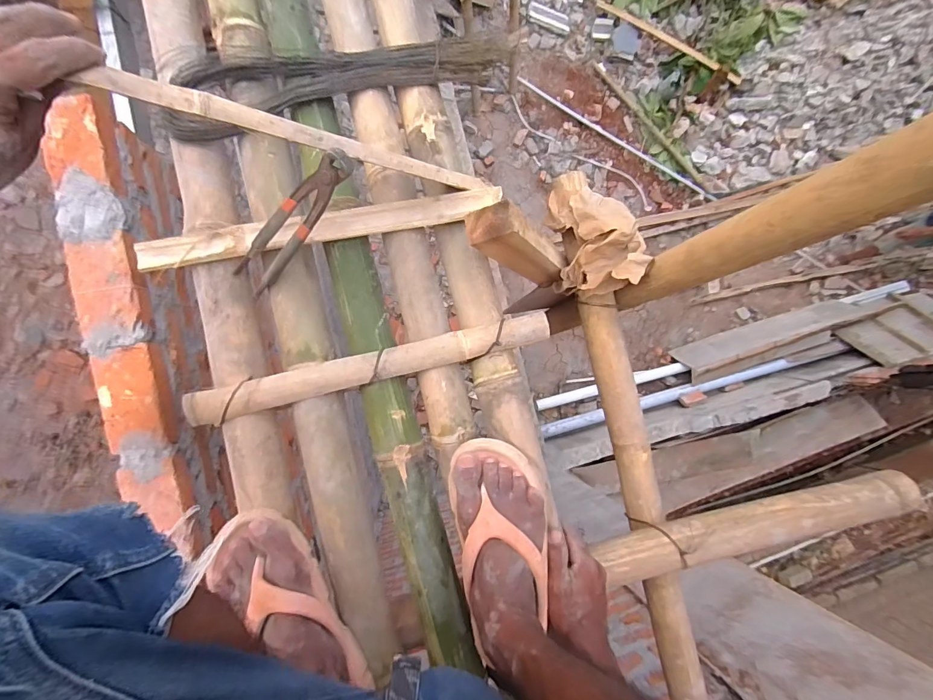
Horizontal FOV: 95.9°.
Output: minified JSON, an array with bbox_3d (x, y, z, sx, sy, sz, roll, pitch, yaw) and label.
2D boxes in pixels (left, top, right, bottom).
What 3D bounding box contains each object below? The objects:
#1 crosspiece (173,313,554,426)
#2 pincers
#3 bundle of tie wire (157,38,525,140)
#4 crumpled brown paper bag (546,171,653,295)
[{"bbox_3d":[-0.113,0.021,0.518,0.444,0.029,0.040,-13,89,-9],"label":"crosspiece"},{"bbox_3d":[-0.201,-0.137,0.475,0.226,0.021,0.045,-36,93,31],"label":"pincers"},{"bbox_3d":[-0.161,-0.355,0.540,0.437,0.042,0.092,-15,89,-9],"label":"bundle of tie wire"},{"bbox_3d":[0.190,-0.189,0.646,0.106,0.115,0.209,-10,88,-9],"label":"crumpled brown paper bag"}]

